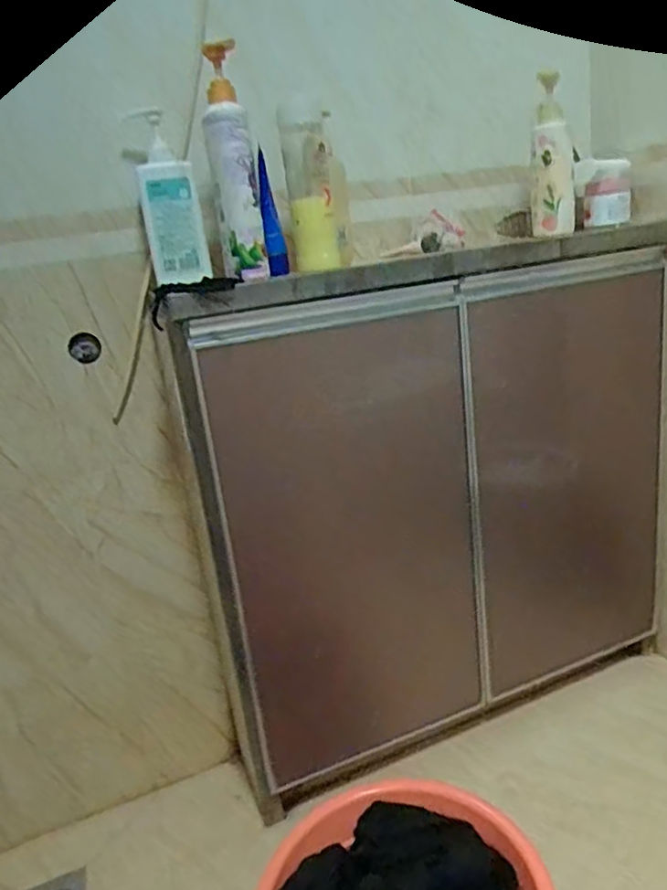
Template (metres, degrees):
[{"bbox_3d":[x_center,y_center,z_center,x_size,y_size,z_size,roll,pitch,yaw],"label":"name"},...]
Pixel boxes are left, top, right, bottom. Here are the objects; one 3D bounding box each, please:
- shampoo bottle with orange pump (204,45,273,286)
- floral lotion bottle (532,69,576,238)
[{"bbox_3d":[-0.121,-0.330,0.770,0.056,0.250,0.066,-10,18,-7],"label":"shampoo bottle with orange pump"},{"bbox_3d":[0.317,-0.417,0.939,0.057,0.215,0.045,-2,19,16],"label":"floral lotion bottle"}]

